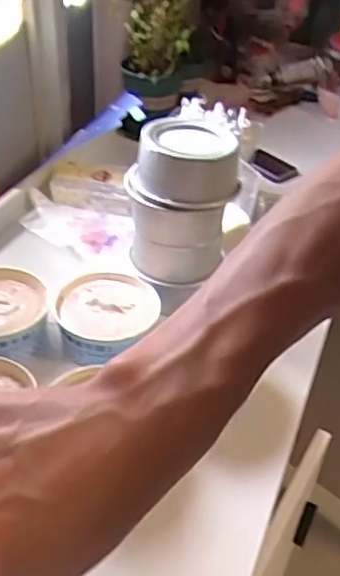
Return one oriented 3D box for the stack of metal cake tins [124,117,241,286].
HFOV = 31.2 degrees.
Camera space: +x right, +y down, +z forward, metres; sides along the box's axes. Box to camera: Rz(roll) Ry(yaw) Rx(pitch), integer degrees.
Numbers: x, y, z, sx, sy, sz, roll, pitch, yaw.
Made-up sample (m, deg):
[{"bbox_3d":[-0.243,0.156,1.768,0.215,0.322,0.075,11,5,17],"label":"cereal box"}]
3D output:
[{"bbox_3d":[0.015,-0.122,0.948,0.152,0.232,0.138,-1,39,-8],"label":"stack of metal cake tins"}]

